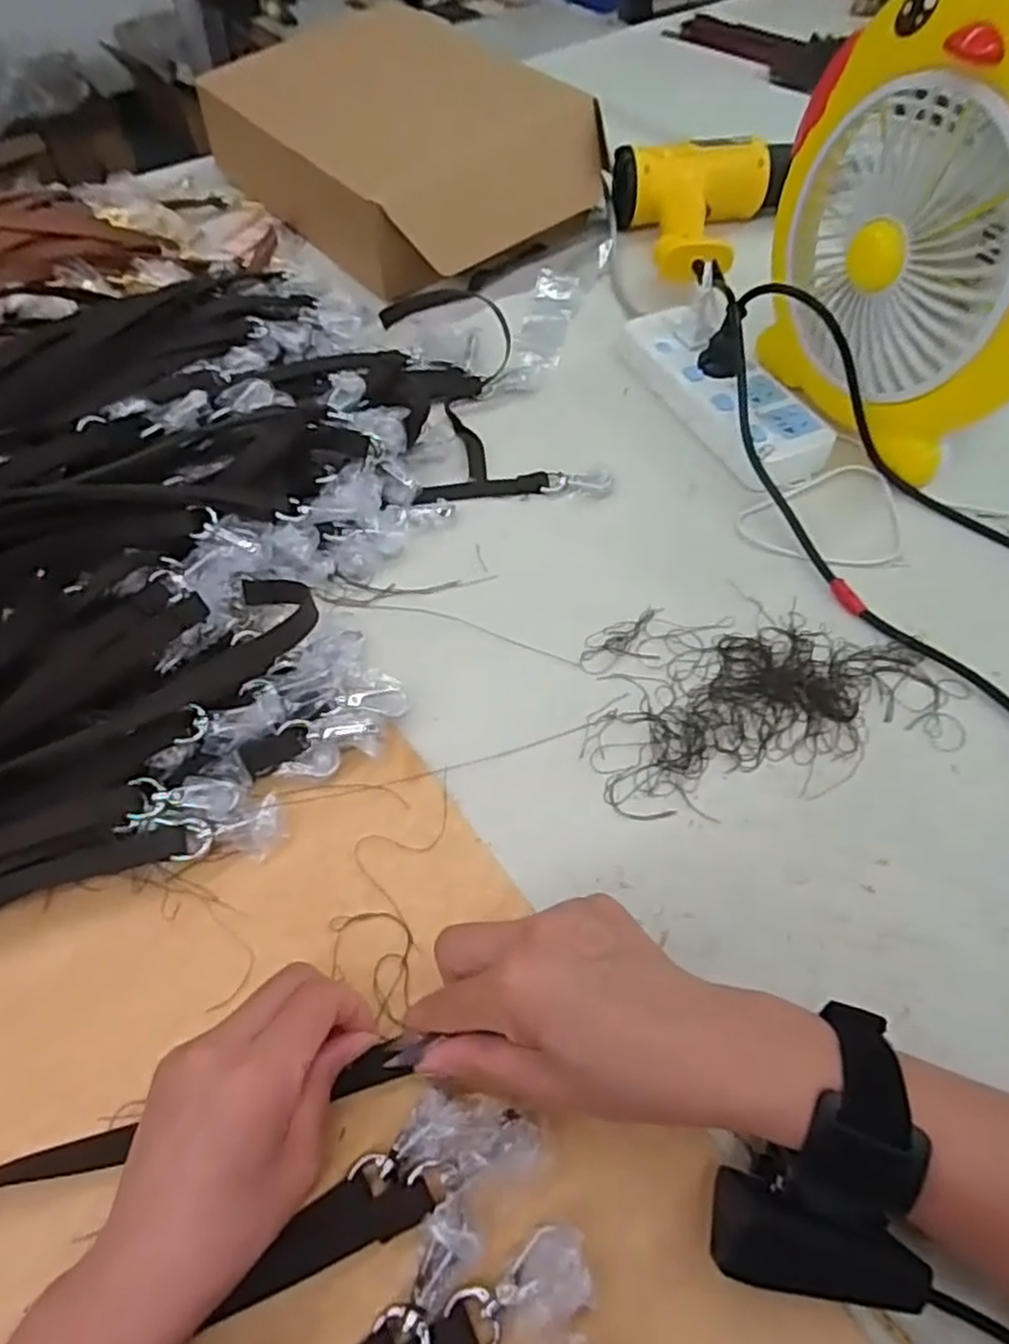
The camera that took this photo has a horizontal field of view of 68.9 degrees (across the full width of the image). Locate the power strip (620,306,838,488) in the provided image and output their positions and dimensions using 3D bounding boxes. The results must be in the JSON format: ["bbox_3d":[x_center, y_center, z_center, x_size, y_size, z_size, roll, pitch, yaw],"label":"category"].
[{"bbox_3d":[0.170,-0.226,0.586,0.078,0.031,0.215,-21,58,-13],"label":"power strip"}]

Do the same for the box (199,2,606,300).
[{"bbox_3d":[-0.108,-0.534,0.750,0.250,0.105,0.367,-34,61,-20],"label":"box"}]

